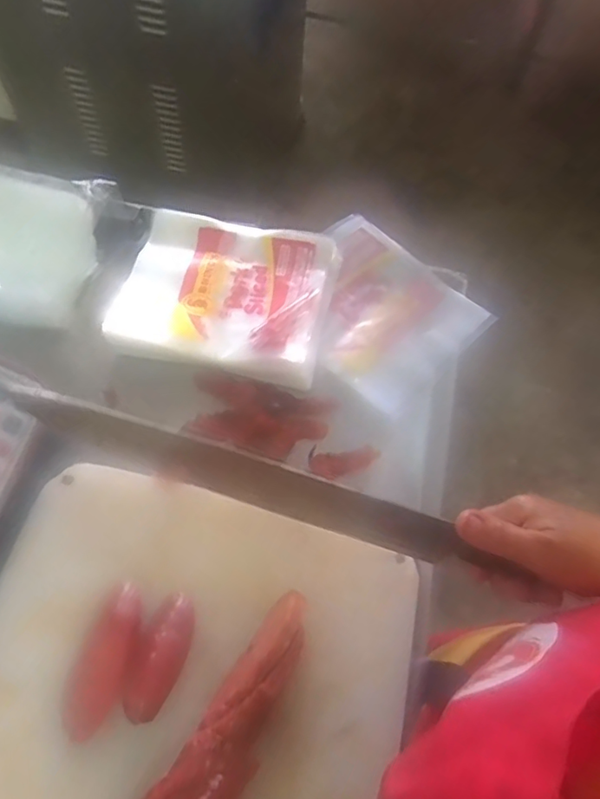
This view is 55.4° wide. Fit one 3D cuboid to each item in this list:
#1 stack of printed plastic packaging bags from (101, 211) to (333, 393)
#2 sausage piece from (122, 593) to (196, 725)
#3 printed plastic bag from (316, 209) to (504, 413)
[{"bbox_3d":[-0.067,-0.099,0.542,0.186,0.048,0.159,12,62,2],"label":"stack of printed plastic packaging bags"},{"bbox_3d":[-0.093,0.170,0.381,0.030,0.017,0.078,16,63,4],"label":"sausage piece"},{"bbox_3d":[0.069,-0.092,0.562,0.152,0.026,0.186,-38,71,-21],"label":"printed plastic bag"}]

